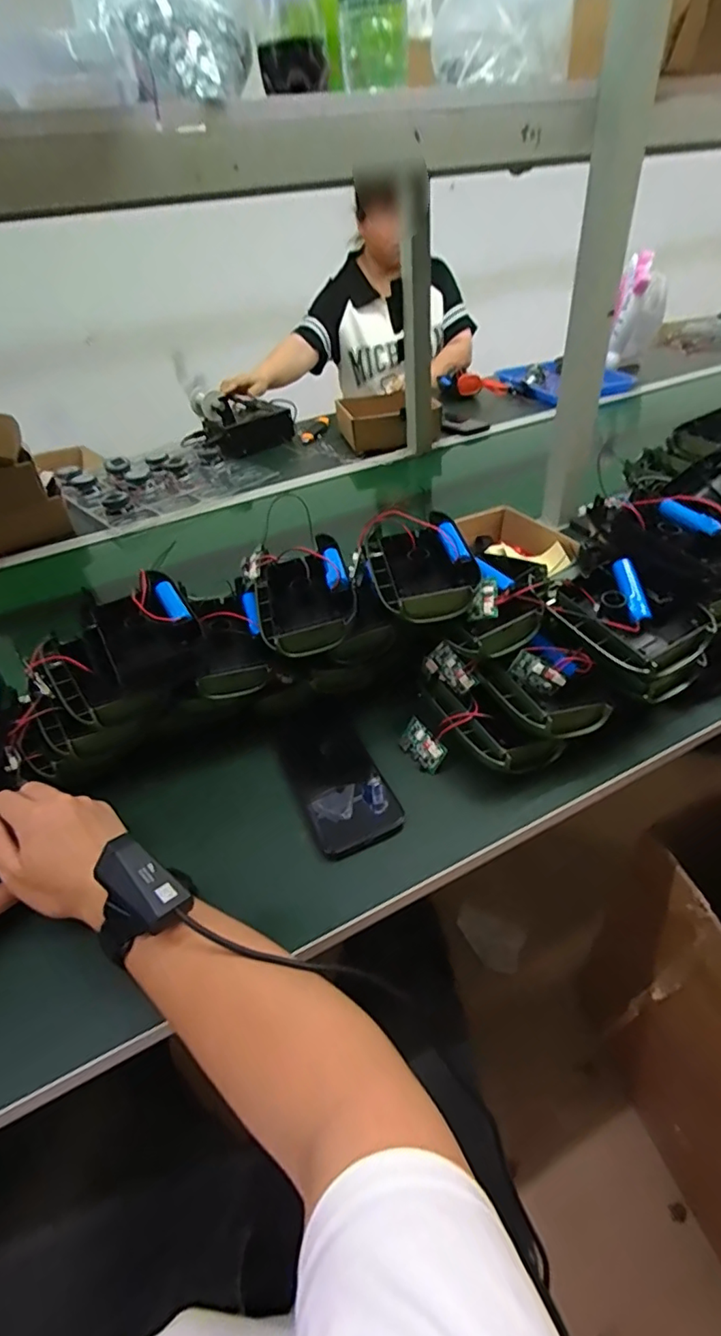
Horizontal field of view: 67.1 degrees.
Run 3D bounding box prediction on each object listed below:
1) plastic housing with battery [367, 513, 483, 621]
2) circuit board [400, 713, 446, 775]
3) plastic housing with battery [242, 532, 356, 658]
[{"bbox_3d":[0.062,-0.102,0.543,0.112,0.048,0.147,-8,40,-2],"label":"plastic housing with battery"},{"bbox_3d":[0.060,0.076,0.536,0.008,0.033,0.054,18,16,-43],"label":"circuit board"},{"bbox_3d":[-0.064,-0.080,0.557,0.106,0.045,0.160,-12,41,-6],"label":"plastic housing with battery"}]

